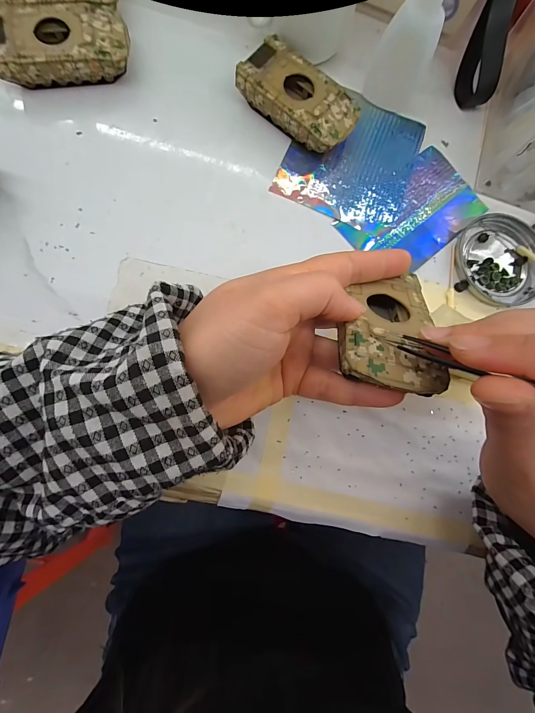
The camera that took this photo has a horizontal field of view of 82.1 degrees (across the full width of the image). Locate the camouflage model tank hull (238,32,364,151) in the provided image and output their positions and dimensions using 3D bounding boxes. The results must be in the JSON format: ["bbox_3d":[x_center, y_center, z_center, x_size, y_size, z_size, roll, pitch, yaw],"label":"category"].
[{"bbox_3d":[0.026,-0.206,0.252,0.095,0.025,0.052,36,81,0],"label":"camouflage model tank hull"}]

